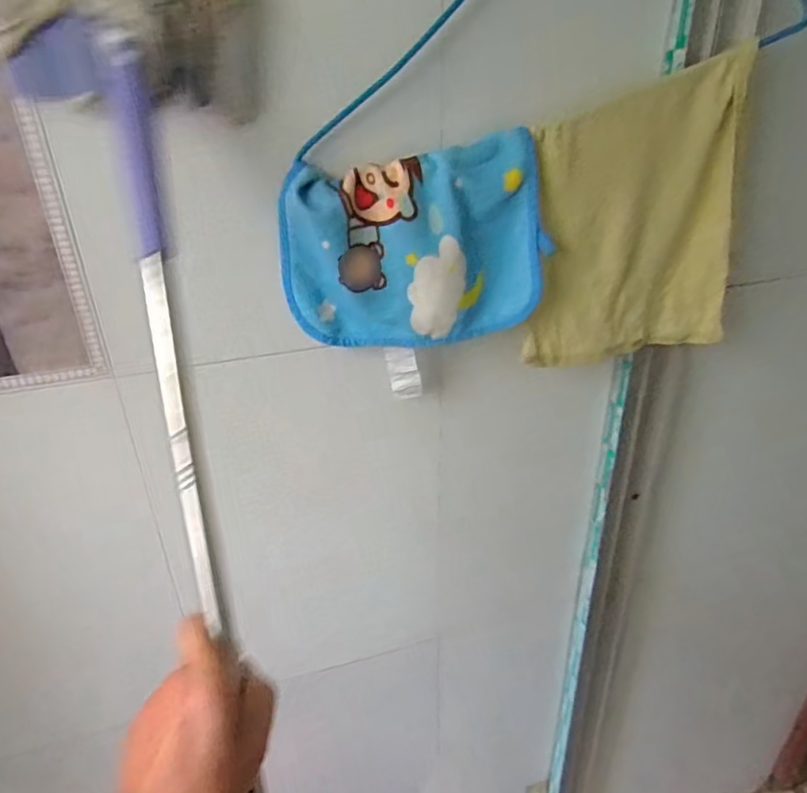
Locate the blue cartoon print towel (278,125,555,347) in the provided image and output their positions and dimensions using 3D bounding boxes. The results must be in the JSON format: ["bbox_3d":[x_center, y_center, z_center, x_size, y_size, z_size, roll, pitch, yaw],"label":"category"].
[{"bbox_3d":[0.010,-0.123,0.519,0.218,0.159,0.026,-4,29,-5],"label":"blue cartoon print towel"}]

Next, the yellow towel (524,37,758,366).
[{"bbox_3d":[0.213,-0.157,0.564,0.195,0.250,0.023,-6,29,-7],"label":"yellow towel"}]

